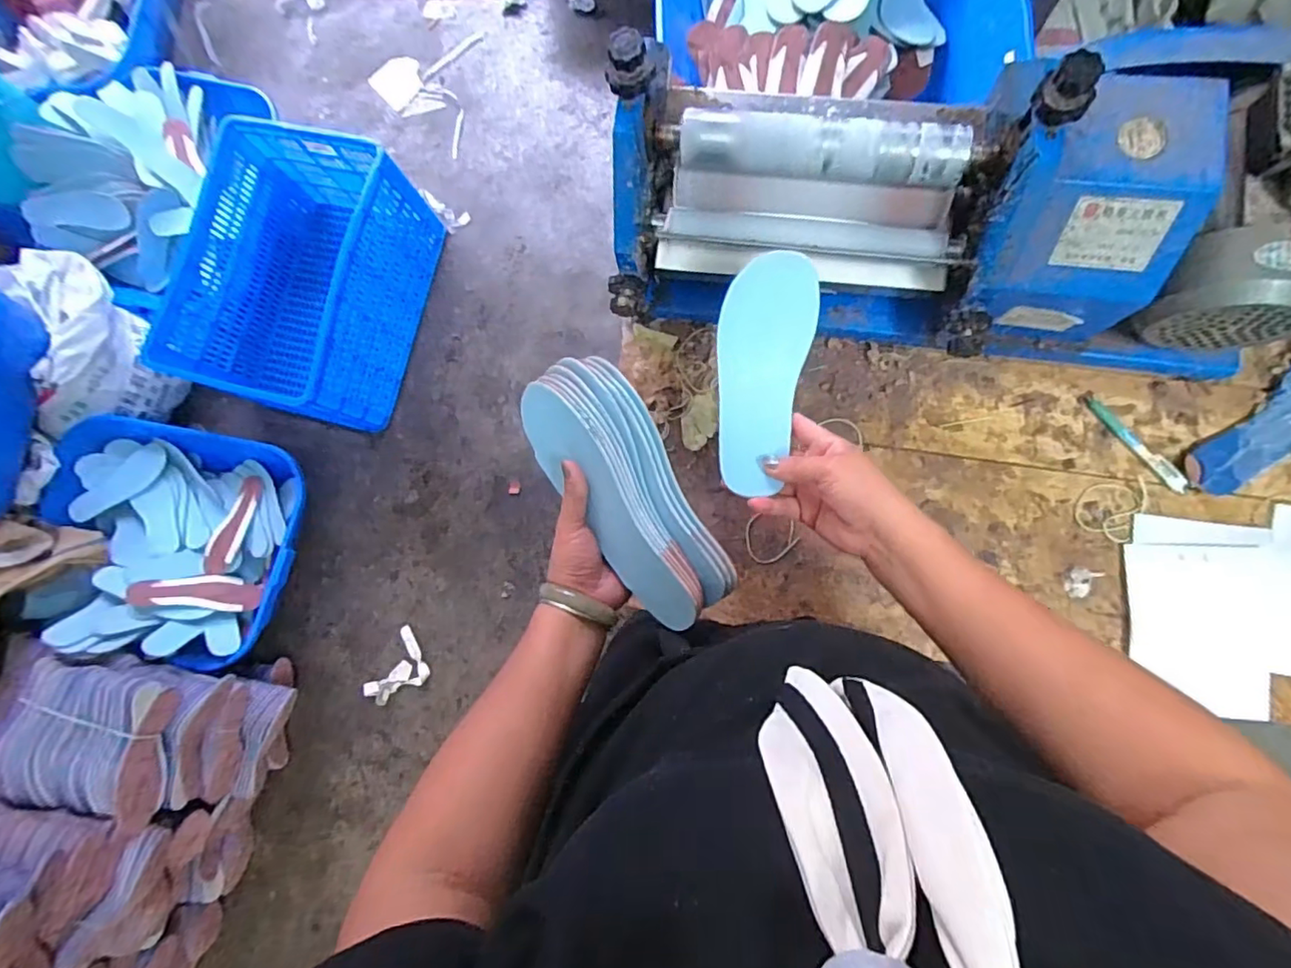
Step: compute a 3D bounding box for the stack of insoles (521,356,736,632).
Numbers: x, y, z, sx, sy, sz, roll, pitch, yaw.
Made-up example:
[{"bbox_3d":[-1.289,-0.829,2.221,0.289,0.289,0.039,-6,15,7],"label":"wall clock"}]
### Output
[{"bbox_3d":[-0.021,0.009,0.501,0.065,0.095,0.231,-27,84,-42],"label":"stack of insoles"}]

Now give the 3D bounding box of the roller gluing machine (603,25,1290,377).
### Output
[{"bbox_3d":[0.300,-0.281,0.577,0.643,0.220,0.267,3,83,7],"label":"roller gluing machine"}]

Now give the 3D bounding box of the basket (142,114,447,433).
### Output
[{"bbox_3d":[-0.797,-0.482,1.415,0.428,0.275,0.592,15,85,8],"label":"basket"}]

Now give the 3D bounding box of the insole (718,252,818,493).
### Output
[{"bbox_3d":[0.100,-0.101,0.518,0.080,0.009,0.217,9,78,7],"label":"insole"}]

